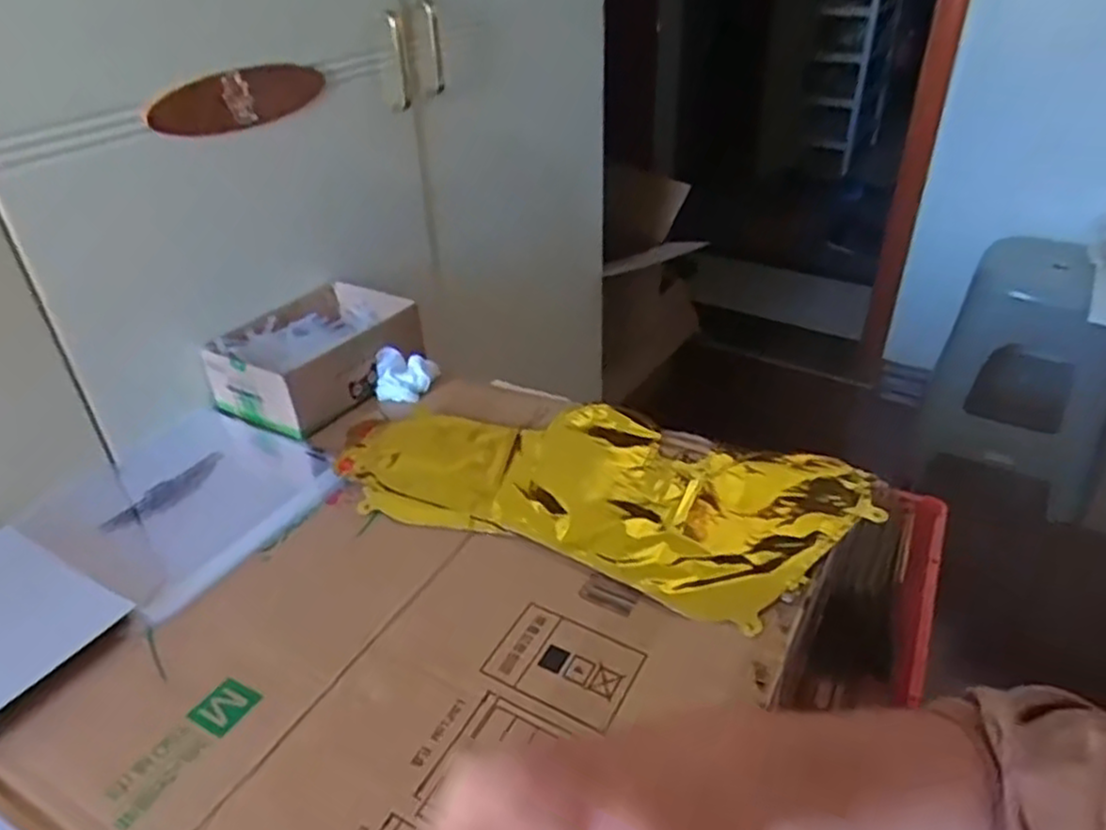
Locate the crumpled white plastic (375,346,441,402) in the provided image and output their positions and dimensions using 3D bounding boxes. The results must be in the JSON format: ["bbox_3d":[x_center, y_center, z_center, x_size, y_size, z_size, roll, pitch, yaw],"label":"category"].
[{"bbox_3d":[-0.148,-0.042,0.758,0.057,0.039,0.042,-1,35,0],"label":"crumpled white plastic"}]

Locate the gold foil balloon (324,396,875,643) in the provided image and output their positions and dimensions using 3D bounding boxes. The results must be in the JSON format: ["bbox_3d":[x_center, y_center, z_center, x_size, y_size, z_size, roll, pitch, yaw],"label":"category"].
[{"bbox_3d":[0.036,0.051,0.622,0.403,0.017,0.196,14,37,20],"label":"gold foil balloon"}]

